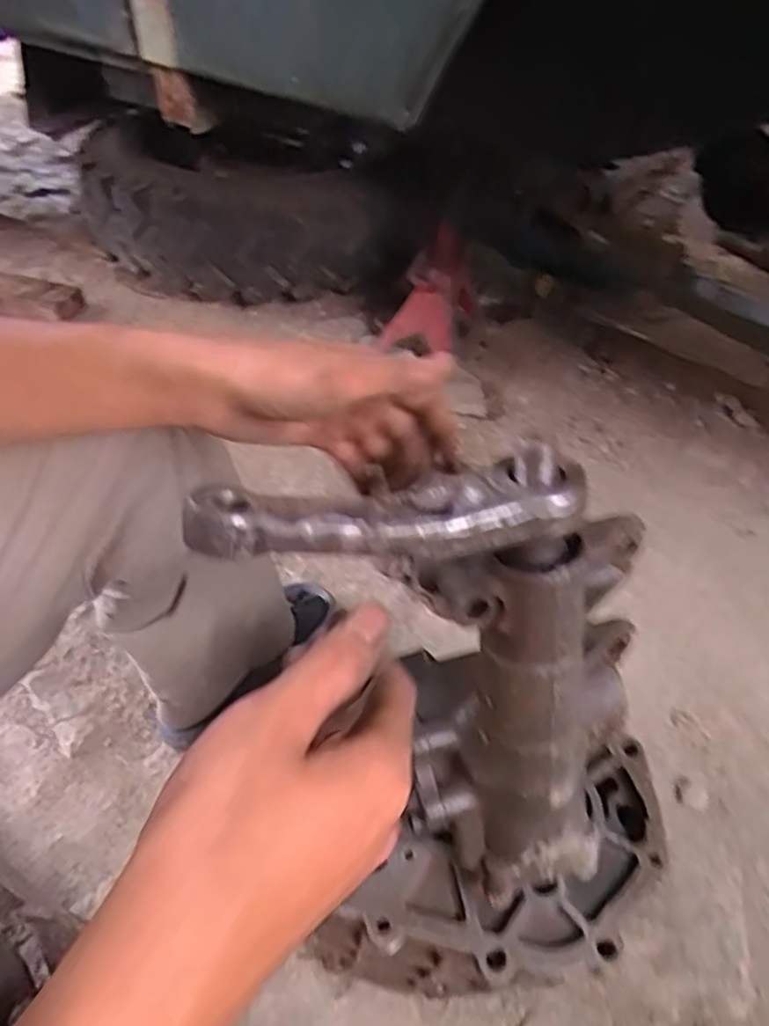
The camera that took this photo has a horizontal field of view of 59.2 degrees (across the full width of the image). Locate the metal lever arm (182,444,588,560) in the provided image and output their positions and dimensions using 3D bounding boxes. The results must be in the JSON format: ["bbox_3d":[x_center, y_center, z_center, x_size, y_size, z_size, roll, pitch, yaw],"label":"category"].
[{"bbox_3d":[0.005,-0.003,0.281,0.165,0.032,0.038,-6,45,-20],"label":"metal lever arm"}]

